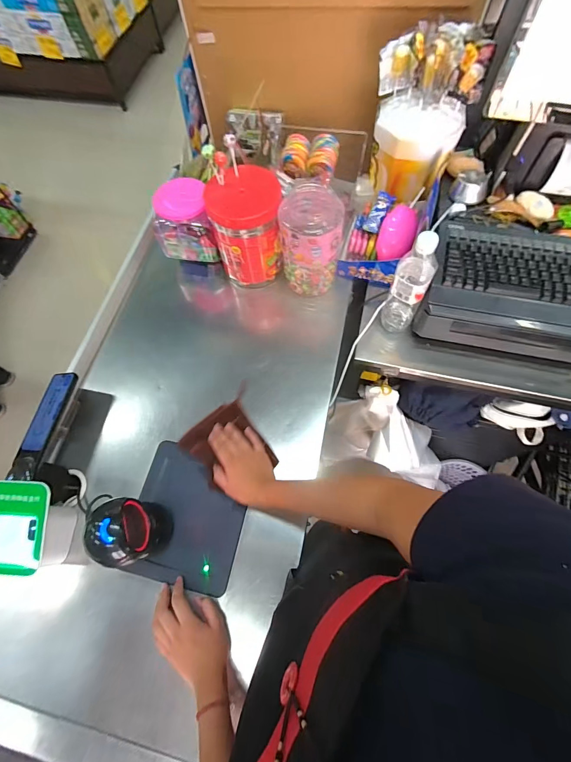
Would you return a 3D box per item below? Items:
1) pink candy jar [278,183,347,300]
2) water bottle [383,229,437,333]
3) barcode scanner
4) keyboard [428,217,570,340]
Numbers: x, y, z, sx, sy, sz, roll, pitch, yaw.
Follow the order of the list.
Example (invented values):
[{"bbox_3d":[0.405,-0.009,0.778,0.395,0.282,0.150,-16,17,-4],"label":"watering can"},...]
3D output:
[{"bbox_3d":[0.060,-0.293,0.723,0.114,0.209,0.122,-1,67,2],"label":"pink candy jar"},{"bbox_3d":[0.236,-0.178,0.649,0.065,0.223,0.058,25,71,13],"label":"water bottle"},{"bbox_3d":[-0.240,0.239,0.537,0.084,0.157,0.095,3,67,4],"label":"barcode scanner"},{"bbox_3d":[0.486,-0.190,0.640,0.400,0.058,0.216,11,83,6],"label":"keyboard"}]

